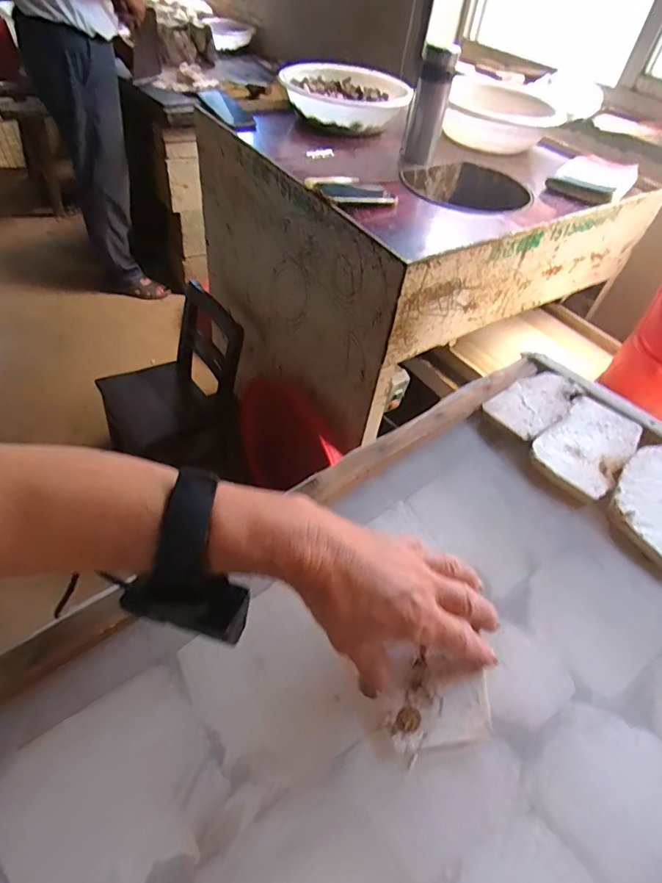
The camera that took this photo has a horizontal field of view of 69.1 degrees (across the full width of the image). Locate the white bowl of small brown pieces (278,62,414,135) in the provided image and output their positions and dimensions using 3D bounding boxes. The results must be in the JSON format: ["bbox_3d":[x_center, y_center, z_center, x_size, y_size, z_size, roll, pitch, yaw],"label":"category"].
[{"bbox_3d":[0.029,-0.849,1.180,0.295,0.086,0.293,4,48,-4],"label":"white bowl of small brown pieces"}]

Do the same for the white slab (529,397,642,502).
[{"bbox_3d":[0.248,0.002,0.464,0.071,0.013,0.112,38,54,24],"label":"white slab"}]

